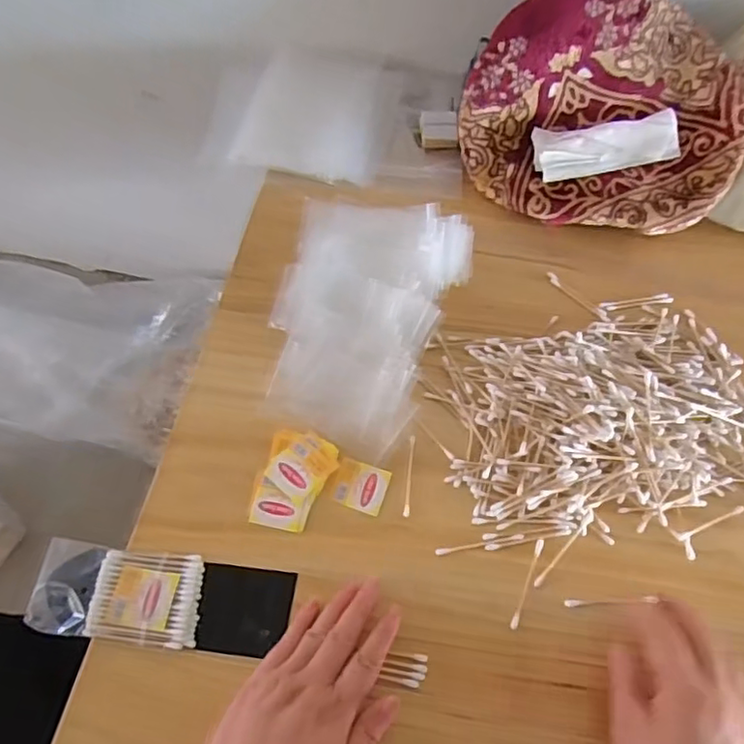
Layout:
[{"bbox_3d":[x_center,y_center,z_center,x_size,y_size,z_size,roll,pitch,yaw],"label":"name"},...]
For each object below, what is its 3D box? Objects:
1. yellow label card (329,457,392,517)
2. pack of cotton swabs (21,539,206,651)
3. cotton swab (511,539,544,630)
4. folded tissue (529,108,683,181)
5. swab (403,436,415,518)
[{"bbox_3d":[-0.010,0.095,0.500,0.044,0.004,0.038,21,65,0],"label":"yellow label card"},{"bbox_3d":[-0.190,0.165,0.449,0.126,0.017,0.065,8,61,2],"label":"pack of cotton swabs"},{"bbox_3d":[0.121,0.163,0.465,0.006,0.004,0.073,23,63,10],"label":"cotton swab"},{"bbox_3d":[0.245,-0.235,0.629,0.144,0.052,0.017,-6,17,5],"label":"folded tissue"},{"bbox_3d":[0.032,0.087,0.505,0.005,0.004,0.070,6,61,1],"label":"swab"}]

